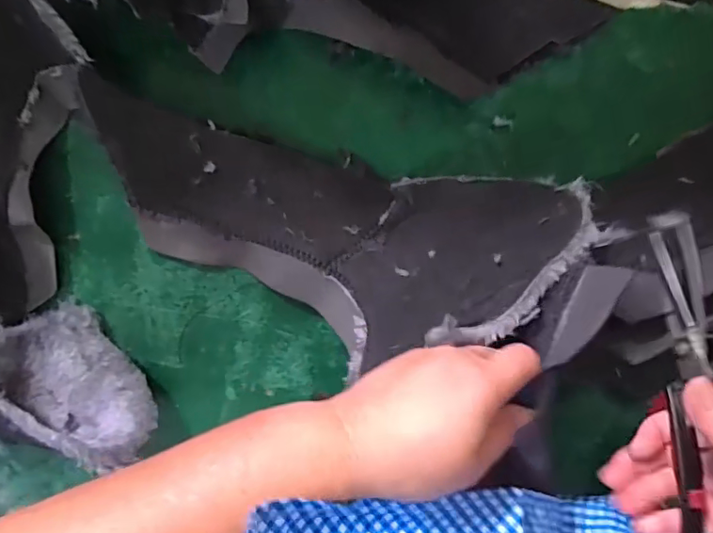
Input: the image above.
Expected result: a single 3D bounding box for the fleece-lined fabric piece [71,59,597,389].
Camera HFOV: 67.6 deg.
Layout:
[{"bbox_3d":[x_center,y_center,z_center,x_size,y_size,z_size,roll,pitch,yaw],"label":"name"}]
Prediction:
[{"bbox_3d":[-0.037,-0.034,0.417,0.363,0.111,0.148,16,95,16],"label":"fleece-lined fabric piece"}]

